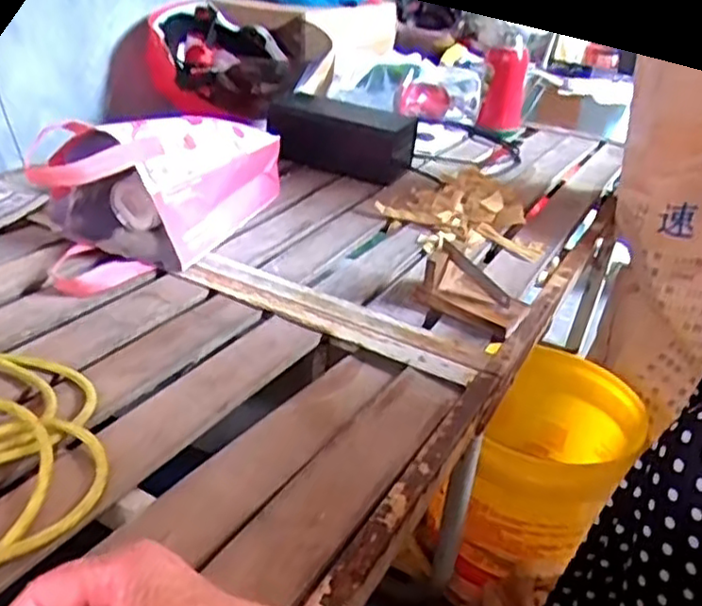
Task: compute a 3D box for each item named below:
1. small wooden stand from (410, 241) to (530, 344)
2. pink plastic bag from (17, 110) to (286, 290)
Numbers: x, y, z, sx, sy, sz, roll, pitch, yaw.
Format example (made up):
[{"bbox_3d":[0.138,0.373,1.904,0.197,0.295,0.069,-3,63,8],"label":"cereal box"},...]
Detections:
[{"bbox_3d":[0.126,-0.013,0.736,0.118,0.060,0.049,18,31,16],"label":"small wooden stand"},{"bbox_3d":[-0.238,-0.147,0.838,0.178,0.145,0.348,18,31,17],"label":"pink plastic bag"}]

